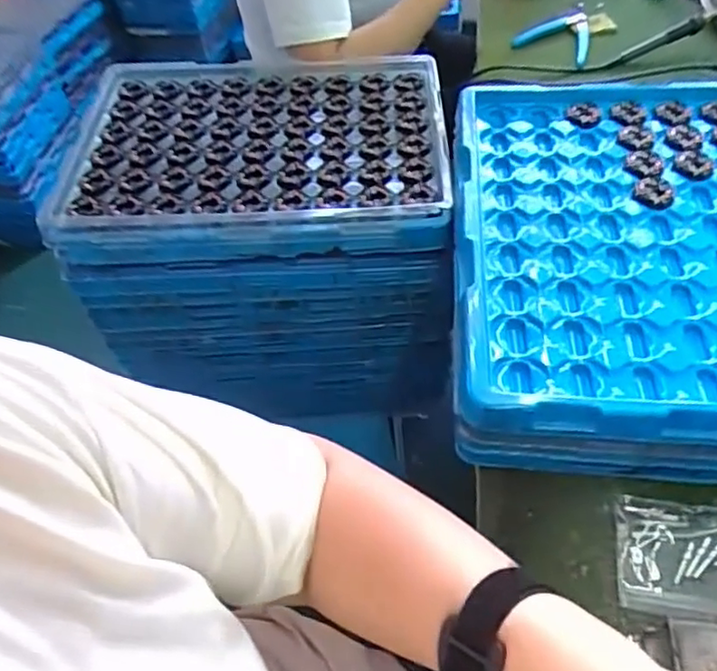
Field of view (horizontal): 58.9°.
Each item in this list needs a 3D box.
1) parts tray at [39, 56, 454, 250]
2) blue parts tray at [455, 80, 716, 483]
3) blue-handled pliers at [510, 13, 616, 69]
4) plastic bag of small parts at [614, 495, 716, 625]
[{"bbox_3d":[-0.105,-0.200,0.648,0.376,0.023,0.279,-3,50,3],"label":"parts tray"},{"bbox_3d":[0.217,-0.072,0.507,0.271,0.066,0.370,2,51,7],"label":"blue parts tray"},{"bbox_3d":[0.270,-0.384,0.808,0.100,0.017,0.114,35,61,29],"label":"blue-handled pliers"},{"bbox_3d":[0.199,0.136,0.386,0.077,0.012,0.073,7,51,10],"label":"plastic bag of small parts"}]

